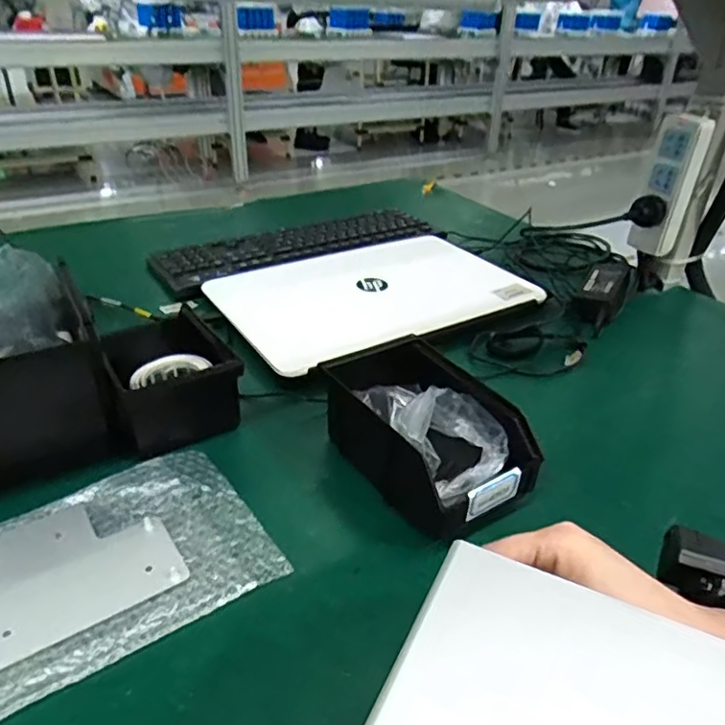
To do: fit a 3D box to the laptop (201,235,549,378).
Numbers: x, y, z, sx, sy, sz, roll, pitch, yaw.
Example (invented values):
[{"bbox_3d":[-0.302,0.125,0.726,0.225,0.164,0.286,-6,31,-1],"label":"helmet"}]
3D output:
[{"bbox_3d":[0.010,-0.091,0.768,0.354,0.029,0.279,-20,39,-30],"label":"laptop"}]

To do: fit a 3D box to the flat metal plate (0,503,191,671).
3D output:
[{"bbox_3d":[-0.205,0.143,0.424,0.132,0.006,0.111,-20,39,-30],"label":"flat metal plate"}]

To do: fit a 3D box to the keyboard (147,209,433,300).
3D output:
[{"bbox_3d":[-0.086,-0.174,0.898,0.416,0.021,0.132,-17,38,-27],"label":"keyboard"}]

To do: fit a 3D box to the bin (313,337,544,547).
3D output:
[{"bbox_3d":[0.051,0.055,0.510,0.105,0.075,0.192,-16,37,-25],"label":"bin"}]

